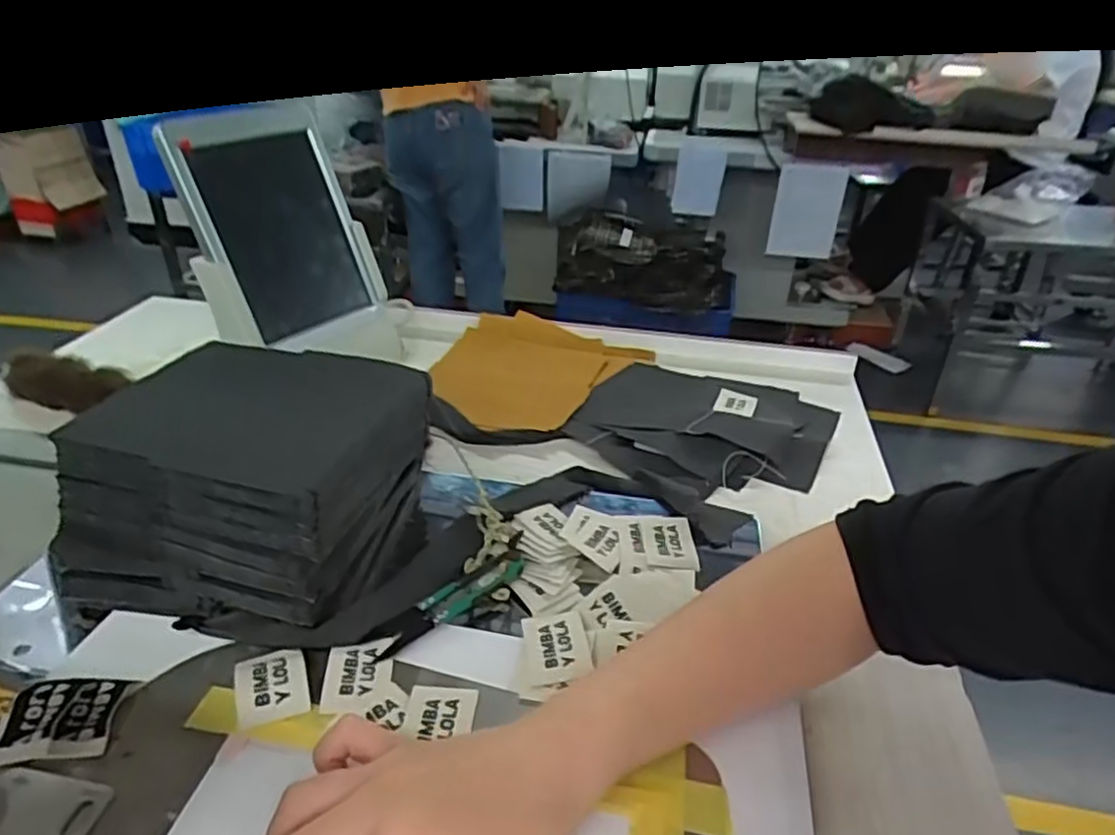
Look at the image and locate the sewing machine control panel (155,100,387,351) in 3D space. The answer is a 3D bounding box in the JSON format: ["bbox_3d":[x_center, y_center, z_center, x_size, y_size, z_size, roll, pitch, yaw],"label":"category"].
[{"bbox_3d":[-0.236,-0.162,0.600,0.033,0.180,0.141,12,34,42],"label":"sewing machine control panel"}]

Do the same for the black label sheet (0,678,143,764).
[{"bbox_3d":[-0.240,0.147,0.347,0.048,0.008,0.043,0,33,-9],"label":"black label sheet"}]

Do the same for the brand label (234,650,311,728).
[{"bbox_3d":[-0.146,0.137,0.366,0.034,0.005,0.038,-13,42,-19],"label":"brand label"}]

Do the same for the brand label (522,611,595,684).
[{"bbox_3d":[-0.001,0.126,0.398,0.035,0.004,0.047,-14,32,0],"label":"brand label"}]

